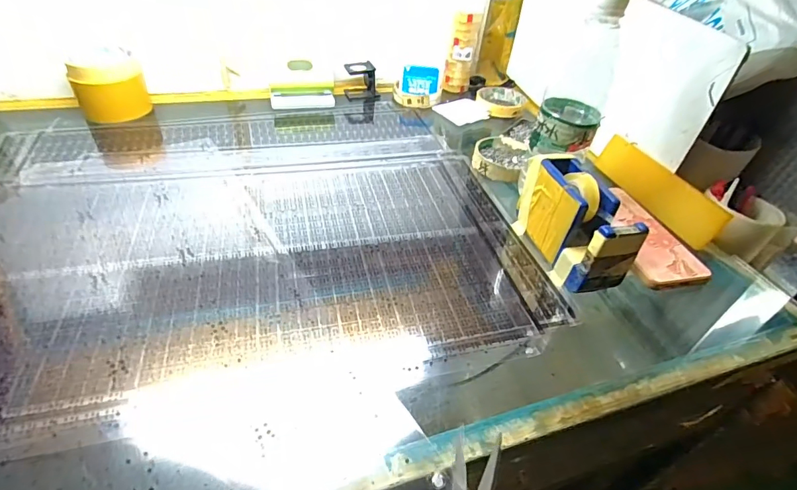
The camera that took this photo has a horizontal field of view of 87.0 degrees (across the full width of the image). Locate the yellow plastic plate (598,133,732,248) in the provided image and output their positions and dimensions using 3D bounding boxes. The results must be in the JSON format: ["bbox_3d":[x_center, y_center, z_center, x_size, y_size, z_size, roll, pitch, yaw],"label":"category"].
[{"bbox_3d":[0.324,-0.074,0.530,0.011,0.053,0.182,-3,44,-27],"label":"yellow plastic plate"}]

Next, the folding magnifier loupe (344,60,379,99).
[{"bbox_3d":[-0.063,-0.284,0.714,0.052,0.052,0.046,-11,44,-18],"label":"folding magnifier loupe"}]

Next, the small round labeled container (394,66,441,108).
[{"bbox_3d":[0.033,-0.264,0.703,0.080,0.053,0.051,6,41,0],"label":"small round labeled container"}]

